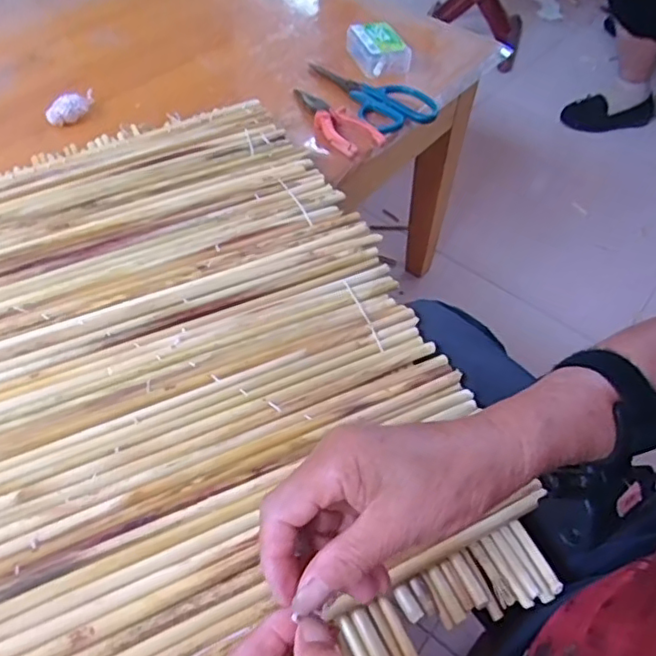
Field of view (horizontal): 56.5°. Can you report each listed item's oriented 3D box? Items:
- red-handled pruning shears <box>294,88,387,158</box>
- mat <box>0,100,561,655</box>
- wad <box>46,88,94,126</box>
[{"bbox_3d":[0.004,-0.239,0.687,0.054,0.017,0.145,-25,55,-21],"label":"red-handled pruning shears"},{"bbox_3d":[-0.132,0.021,0.468,0.425,0.030,0.518,-14,56,-19],"label":"mat"},{"bbox_3d":[-0.278,-0.244,0.665,0.059,0.022,0.024,-36,62,-28],"label":"wad"}]

